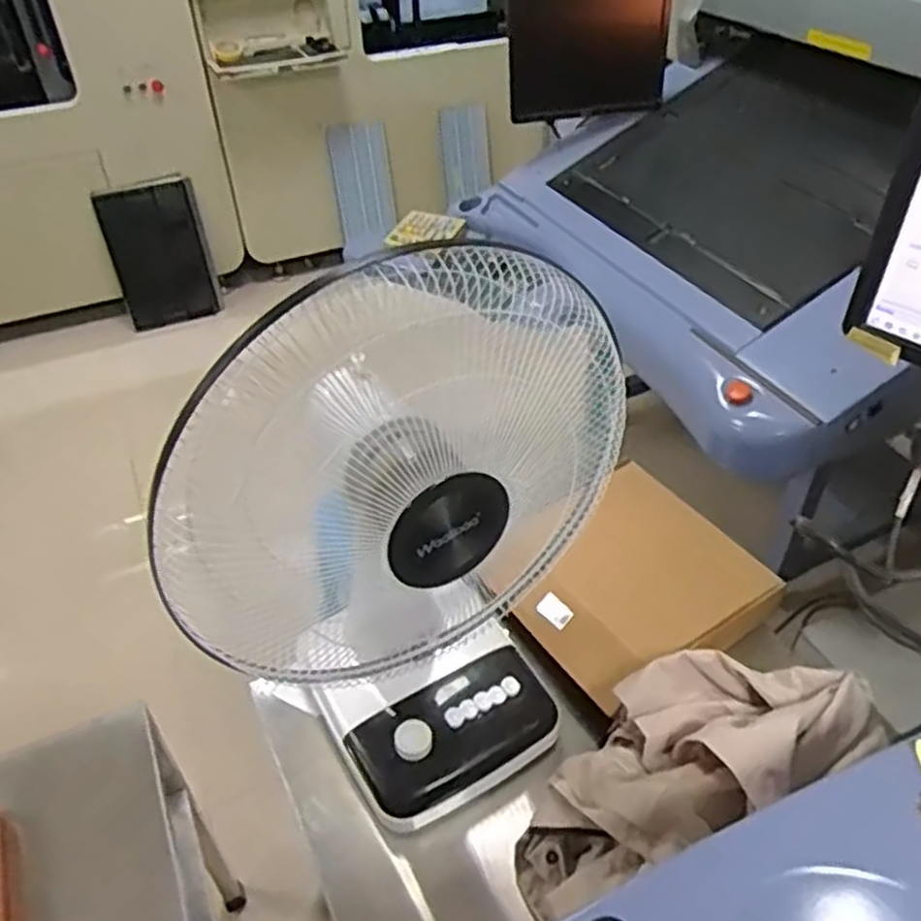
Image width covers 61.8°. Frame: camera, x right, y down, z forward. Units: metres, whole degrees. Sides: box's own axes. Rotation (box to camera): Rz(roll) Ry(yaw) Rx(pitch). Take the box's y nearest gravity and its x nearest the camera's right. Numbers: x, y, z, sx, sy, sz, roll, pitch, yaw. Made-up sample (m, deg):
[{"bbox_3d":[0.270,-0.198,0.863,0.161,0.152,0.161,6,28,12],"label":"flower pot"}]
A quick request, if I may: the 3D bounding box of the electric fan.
[{"bbox_3d":[-0.069,0.103,0.806,0.380,0.610,0.260,-24,46,-23],"label":"electric fan"}]

